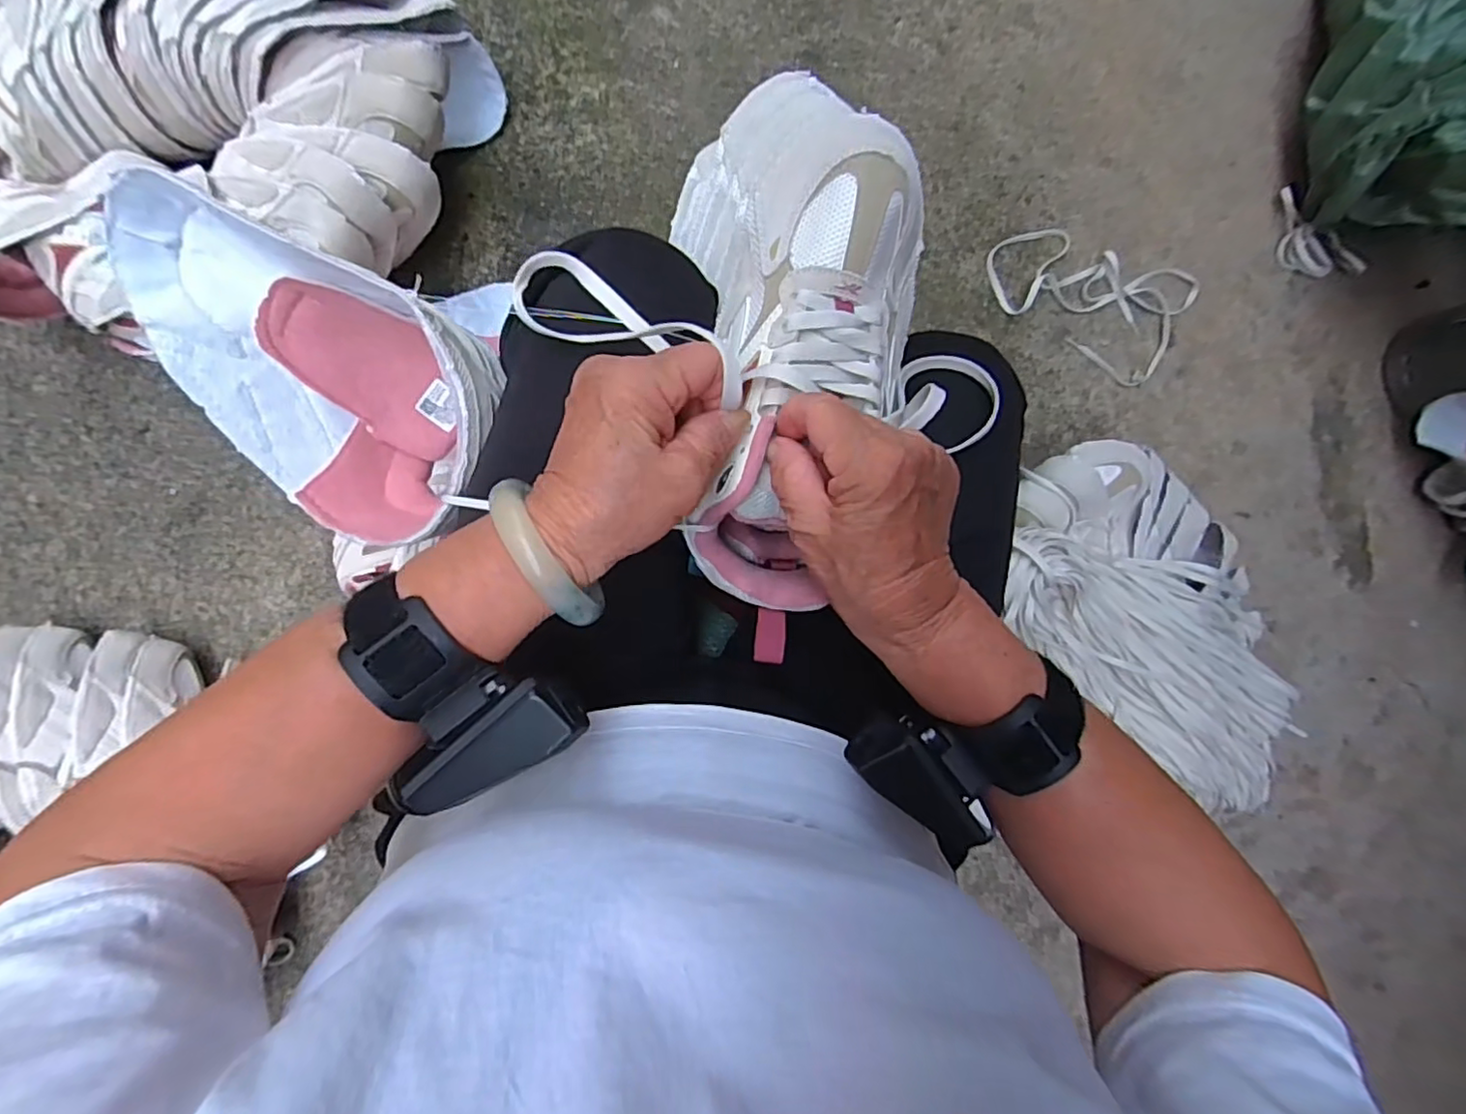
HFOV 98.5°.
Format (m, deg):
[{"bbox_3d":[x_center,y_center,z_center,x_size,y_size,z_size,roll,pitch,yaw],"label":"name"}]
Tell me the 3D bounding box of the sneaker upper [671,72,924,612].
[{"bbox_3d":[0.033,-0.097,0.325,0.120,0.074,0.245,6,96,-7],"label":"sneaker upper"}]

